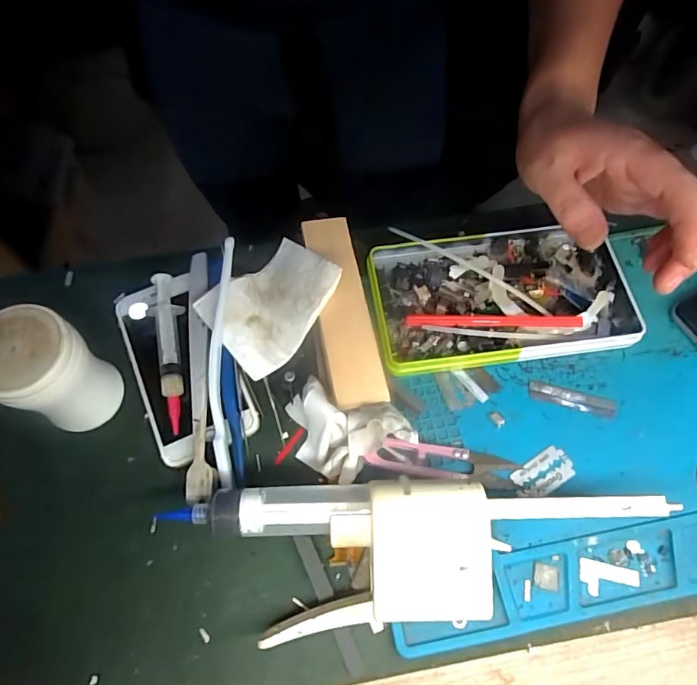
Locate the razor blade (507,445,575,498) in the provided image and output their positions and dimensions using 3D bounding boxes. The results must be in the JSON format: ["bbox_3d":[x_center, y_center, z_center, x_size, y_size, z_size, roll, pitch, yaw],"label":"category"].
[{"bbox_3d":[0.124,0.083,0.311,0.040,0.004,0.021,-30,70,-12],"label":"razor blade"}]

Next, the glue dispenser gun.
[{"bbox_3d":[0.033,0.115,0.267,0.251,0.058,0.071,-2,64,-1],"label":"glue dispenser gun"}]

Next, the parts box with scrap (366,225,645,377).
[{"bbox_3d":[0.108,-0.038,0.357,0.180,0.019,0.106,-7,67,-2],"label":"parts box with scrap"}]

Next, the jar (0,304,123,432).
[{"bbox_3d":[-0.173,0.019,0.291,0.051,0.084,0.049,0,64,0],"label":"jar"}]

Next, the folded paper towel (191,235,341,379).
[{"bbox_3d":[-0.053,-0.028,0.340,0.070,0.025,0.091,41,73,16],"label":"folded paper towel"}]

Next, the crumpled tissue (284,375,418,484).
[{"bbox_3d":[-0.005,0.052,0.305,0.081,0.037,0.056,35,70,14],"label":"crumpled tissue"}]

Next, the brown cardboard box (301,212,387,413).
[{"bbox_3d":[-0.007,-0.023,0.345,0.040,0.020,0.147,-10,67,-4],"label":"brown cardboard box"}]

